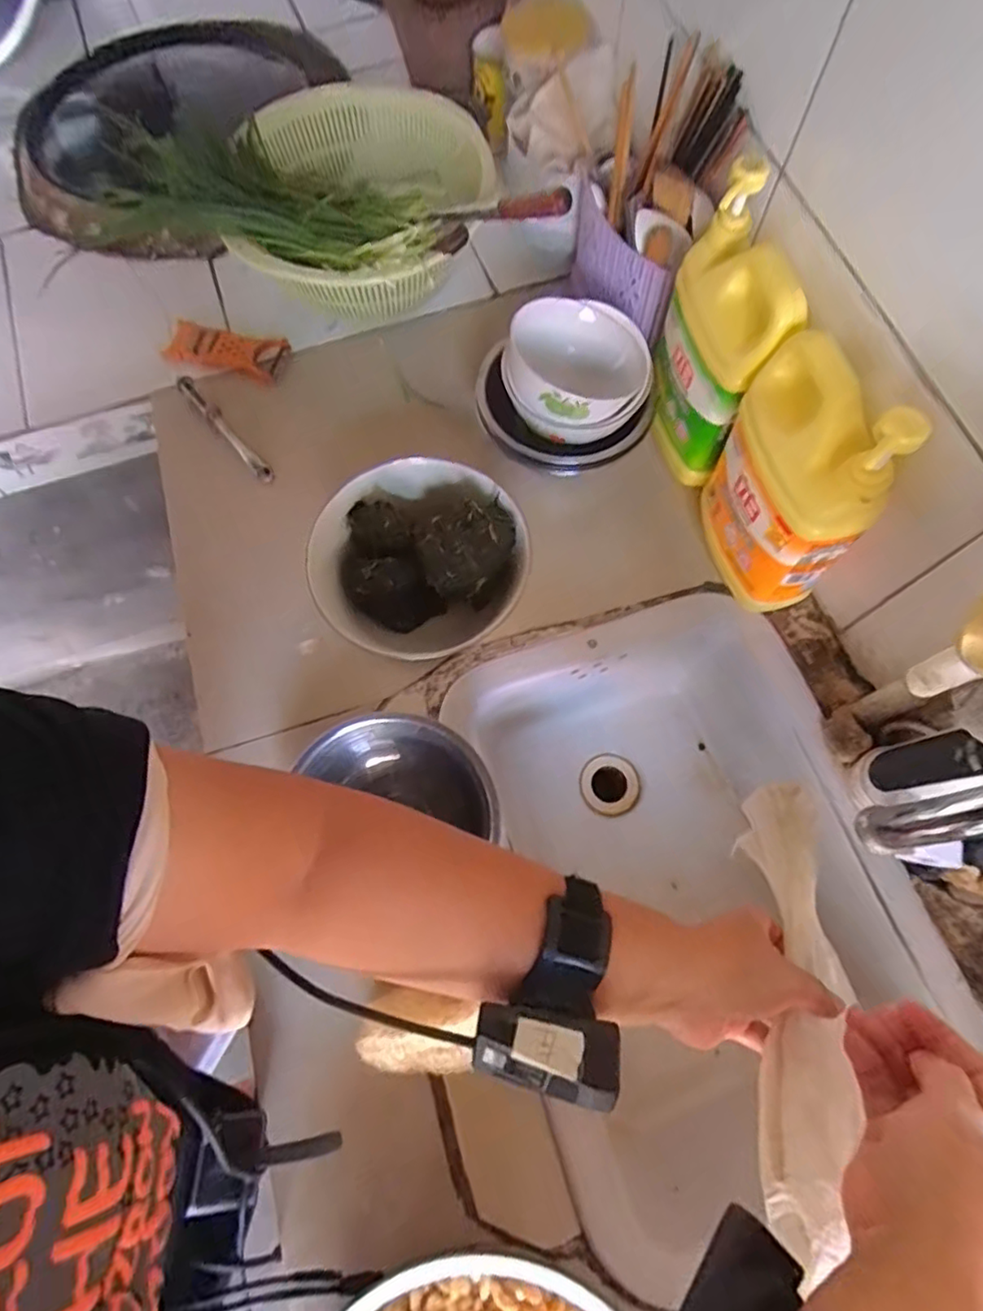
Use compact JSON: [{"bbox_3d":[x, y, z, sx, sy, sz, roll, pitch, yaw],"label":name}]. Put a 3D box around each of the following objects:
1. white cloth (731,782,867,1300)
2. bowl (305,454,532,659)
[{"bbox_3d":[0.199,0.204,0.380,0.069,0.043,0.263,14,46,6],"label":"white cloth"},{"bbox_3d":[-0.066,-0.088,0.568,0.191,0.095,0.173,-21,71,-6],"label":"bowl"}]

